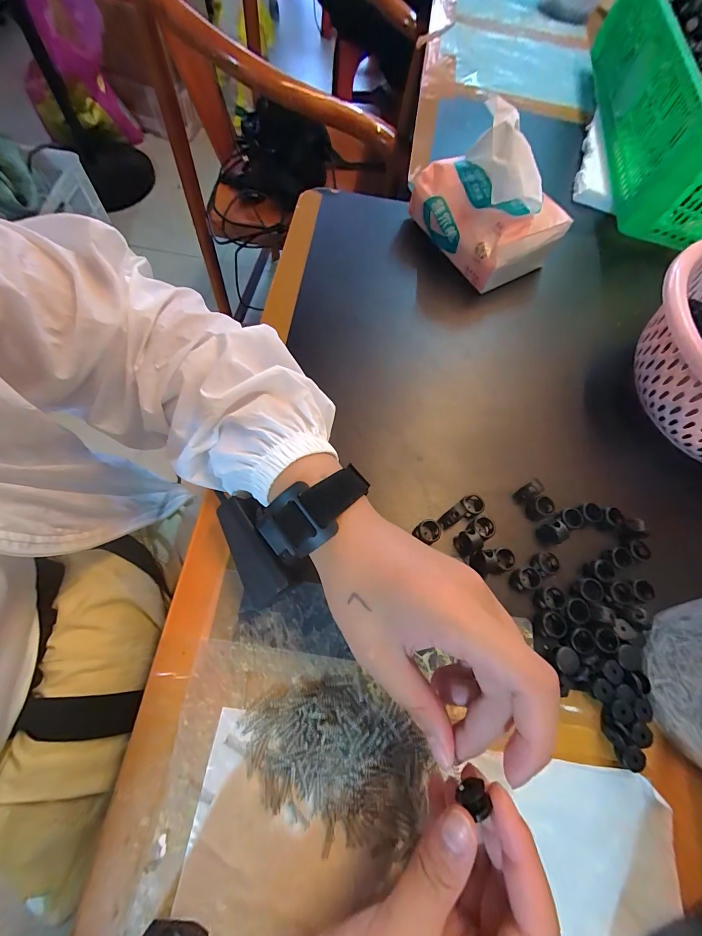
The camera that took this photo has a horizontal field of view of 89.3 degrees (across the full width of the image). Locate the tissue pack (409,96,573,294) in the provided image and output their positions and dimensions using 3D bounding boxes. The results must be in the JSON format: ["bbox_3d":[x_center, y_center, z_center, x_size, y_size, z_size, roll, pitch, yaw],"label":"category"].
[{"bbox_3d":[0.140,-0.270,0.355,0.097,0.104,0.136,-27,73,-15],"label":"tissue pack"}]

